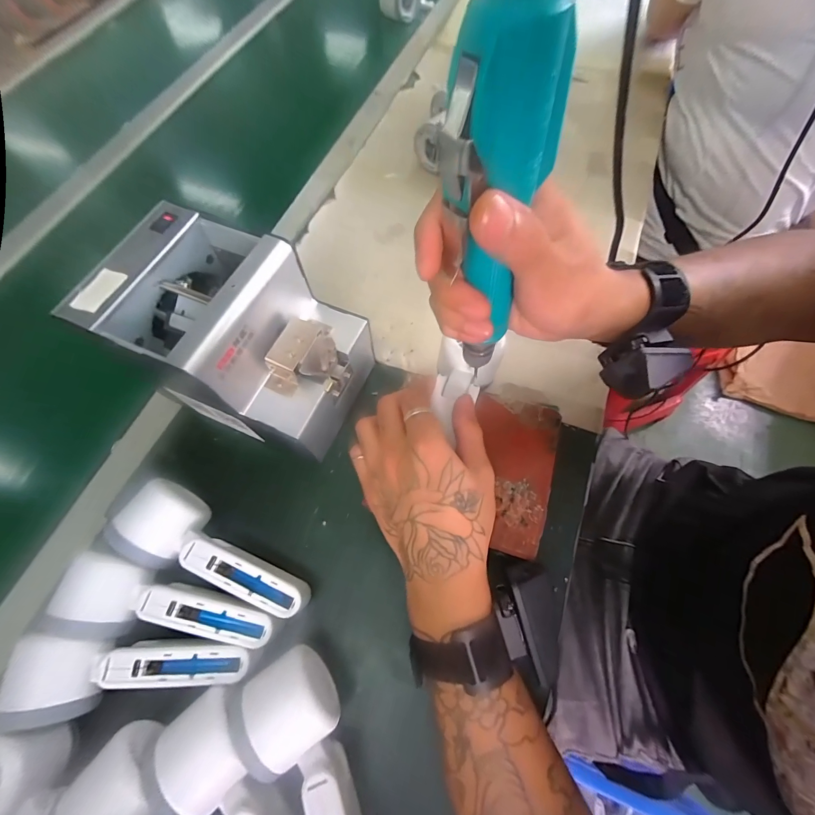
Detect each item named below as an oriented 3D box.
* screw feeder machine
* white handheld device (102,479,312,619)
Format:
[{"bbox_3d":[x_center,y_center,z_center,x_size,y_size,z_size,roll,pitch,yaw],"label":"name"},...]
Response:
[{"bbox_3d":[-0.136,-0.057,0.313,0.173,0.137,0.124,20,69,11],"label":"screw feeder machine"},{"bbox_3d":[-0.153,0.122,0.293,0.158,0.059,0.053,27,71,14],"label":"white handheld device"}]

